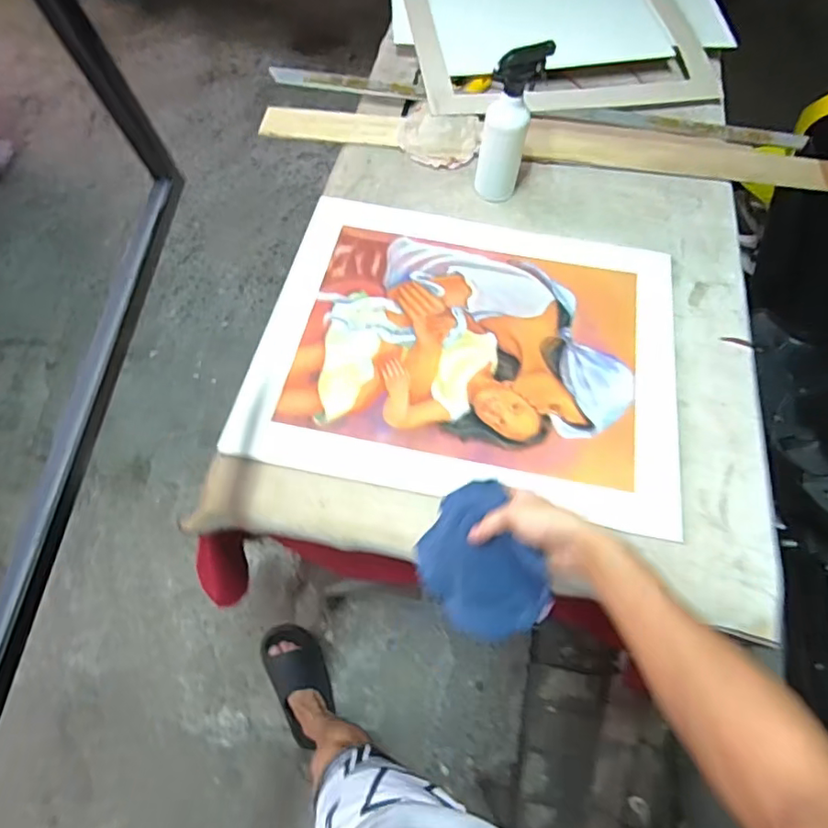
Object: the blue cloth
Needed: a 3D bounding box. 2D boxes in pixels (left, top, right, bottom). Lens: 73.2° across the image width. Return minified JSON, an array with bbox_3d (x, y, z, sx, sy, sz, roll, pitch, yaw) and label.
[{"bbox_3d":[0.062,0.144,0.544,0.114,0.031,0.144,-40,61,16],"label":"blue cloth"}]

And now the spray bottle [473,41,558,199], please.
[{"bbox_3d":[0.145,-0.439,0.870,0.074,0.240,0.075,12,62,5],"label":"spray bottle"}]

